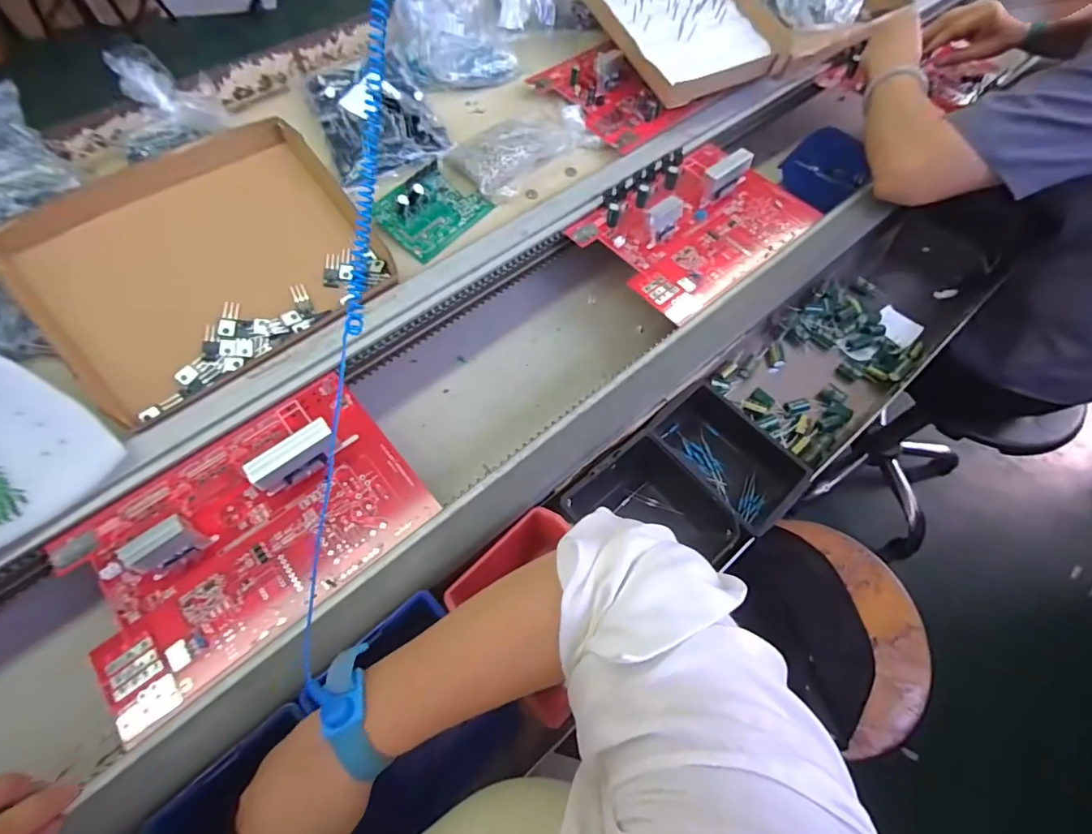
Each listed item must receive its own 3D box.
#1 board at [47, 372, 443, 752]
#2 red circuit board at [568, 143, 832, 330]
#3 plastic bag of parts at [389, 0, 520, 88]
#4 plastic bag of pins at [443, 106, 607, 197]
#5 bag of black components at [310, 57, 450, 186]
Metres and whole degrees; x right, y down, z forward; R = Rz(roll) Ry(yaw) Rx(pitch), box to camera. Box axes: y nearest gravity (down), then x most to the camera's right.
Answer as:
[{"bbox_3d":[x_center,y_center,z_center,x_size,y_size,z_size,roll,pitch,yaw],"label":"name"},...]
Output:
[{"bbox_3d":[-0.270,0.092,0.434,0.289,0.050,0.201,-39,67,-19],"label":"board"},{"bbox_3d":[0.196,-0.256,0.638,0.284,0.057,0.203,-38,66,-18],"label":"red circuit board"},{"bbox_3d":[-0.141,-0.572,0.723,0.170,0.106,0.164,-15,61,-7],"label":"plastic bag of parts"},{"bbox_3d":[-0.033,-0.373,0.673,0.197,0.035,0.115,-40,67,-20],"label":"plastic bag of pins"},{"bbox_3d":[-0.233,-0.407,0.668,0.156,0.062,0.182,-29,64,-14],"label":"bag of black components"}]

